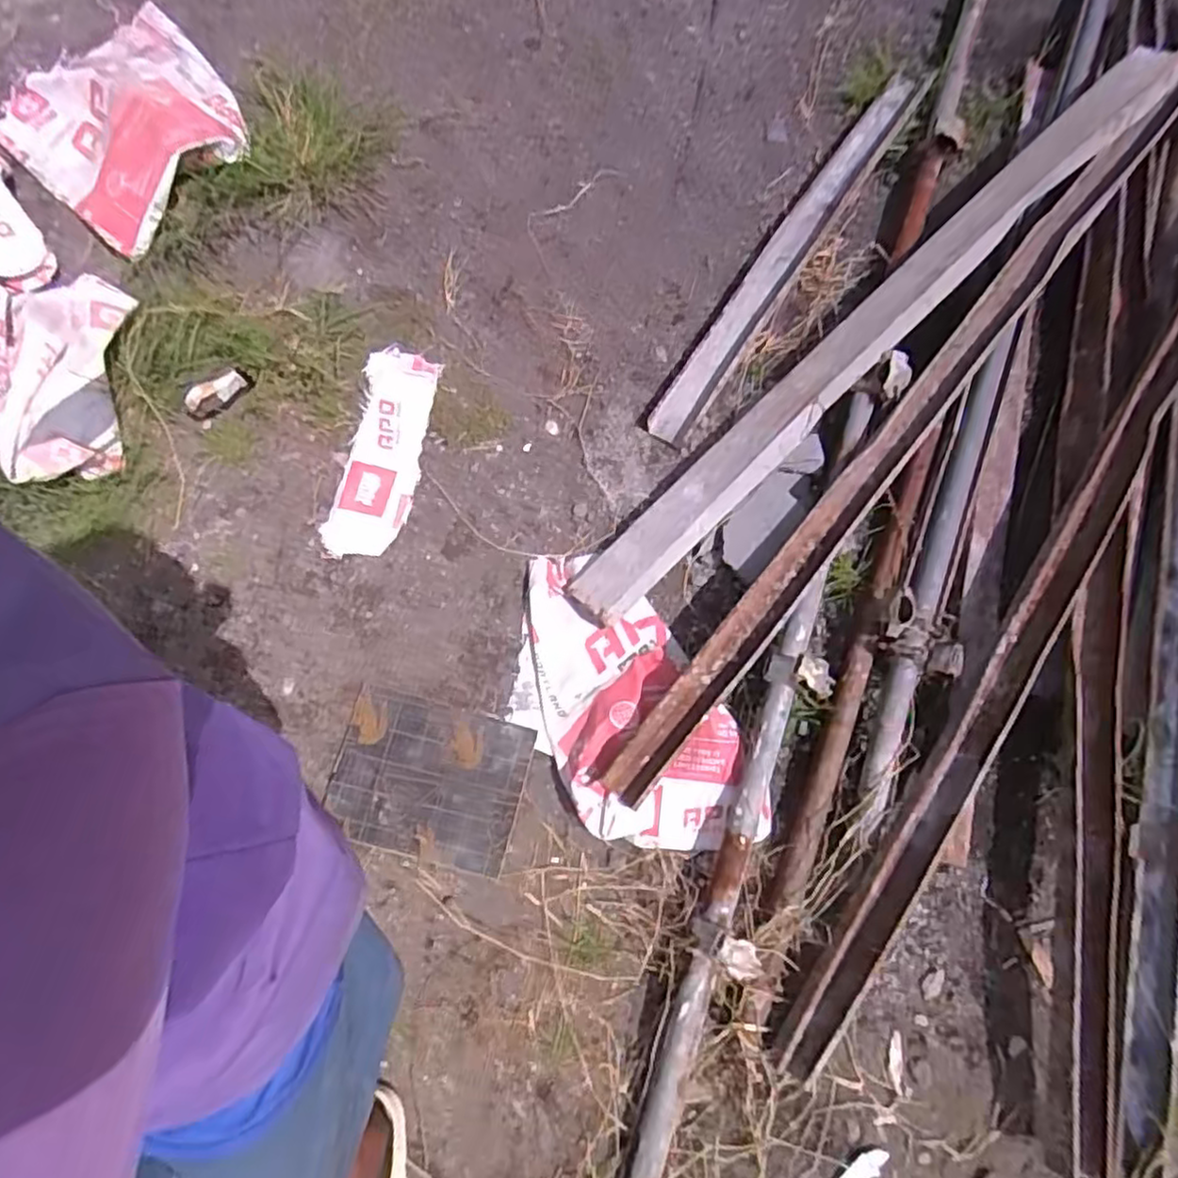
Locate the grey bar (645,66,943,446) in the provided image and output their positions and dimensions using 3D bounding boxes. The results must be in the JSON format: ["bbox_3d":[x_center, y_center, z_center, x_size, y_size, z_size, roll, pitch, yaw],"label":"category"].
[{"bbox_3d":[0.421,-0.711,1.476,0.093,0.043,1.014,33,77,7],"label":"grey bar"}]

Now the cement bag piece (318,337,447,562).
[{"bbox_3d":[-0.393,-0.265,1.347,0.146,0.015,0.422,9,76,1],"label":"cement bag piece"}]

